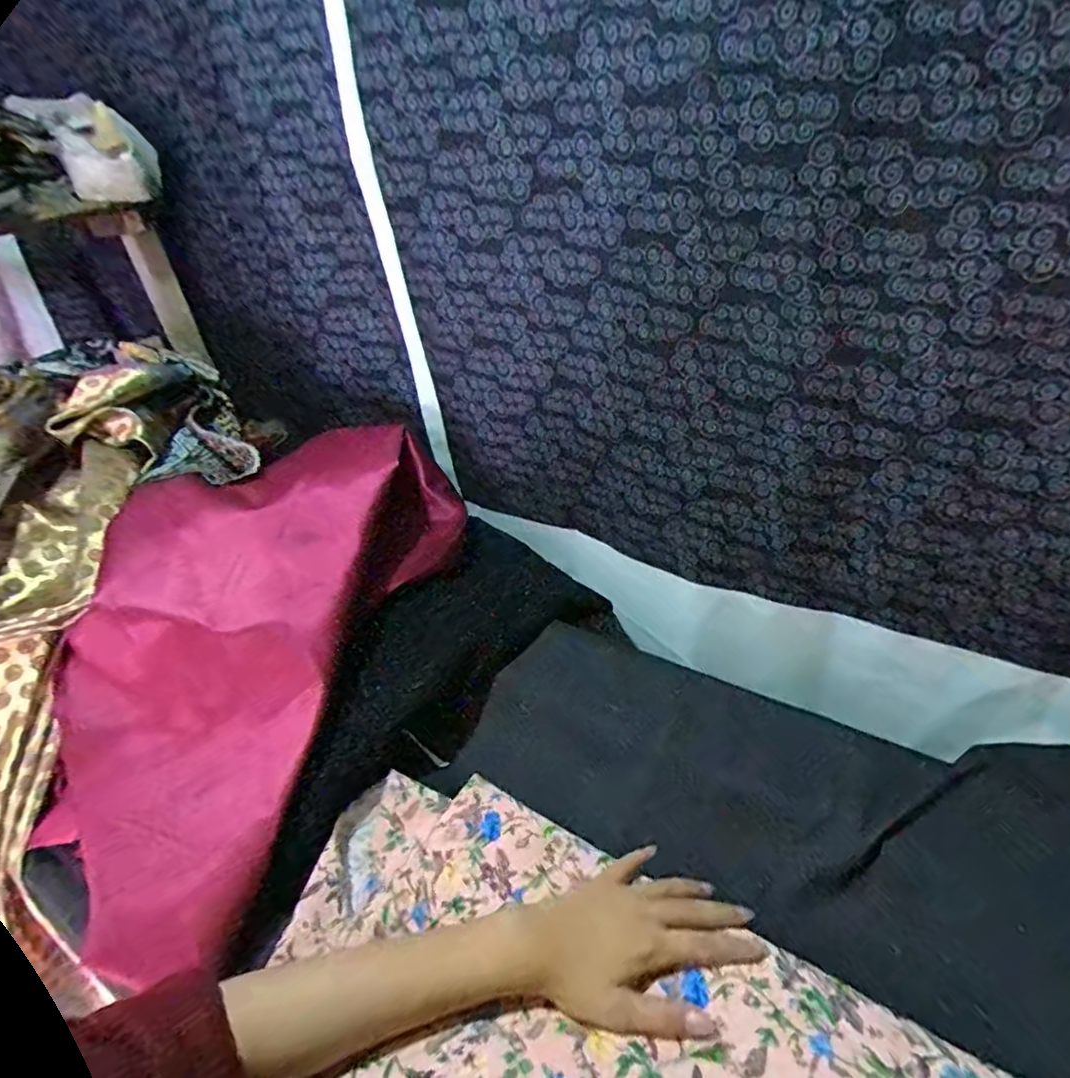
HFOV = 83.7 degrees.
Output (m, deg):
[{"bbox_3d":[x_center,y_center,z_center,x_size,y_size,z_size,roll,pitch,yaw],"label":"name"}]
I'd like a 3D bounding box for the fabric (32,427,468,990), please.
[{"bbox_3d":[-0.276,0.065,0.609,0.239,0.173,0.586,4,37,15],"label":"fabric"}]

